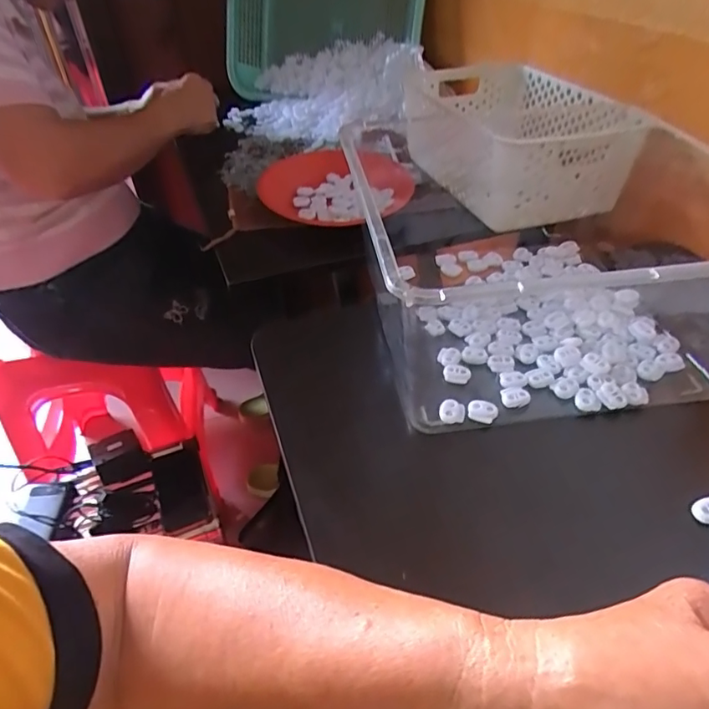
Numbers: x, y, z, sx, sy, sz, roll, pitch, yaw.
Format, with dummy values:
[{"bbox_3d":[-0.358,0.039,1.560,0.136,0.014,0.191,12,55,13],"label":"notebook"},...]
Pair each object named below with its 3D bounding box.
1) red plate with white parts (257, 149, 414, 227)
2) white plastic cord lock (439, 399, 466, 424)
[{"bbox_3d":[-0.024,-0.223,0.689,0.196,0.034,0.196,-1,41,1],"label":"red plate with white parts"},{"bbox_3d":[0.076,0.044,0.404,0.019,0.006,0.022,7,42,10],"label":"white plastic cord lock"}]

